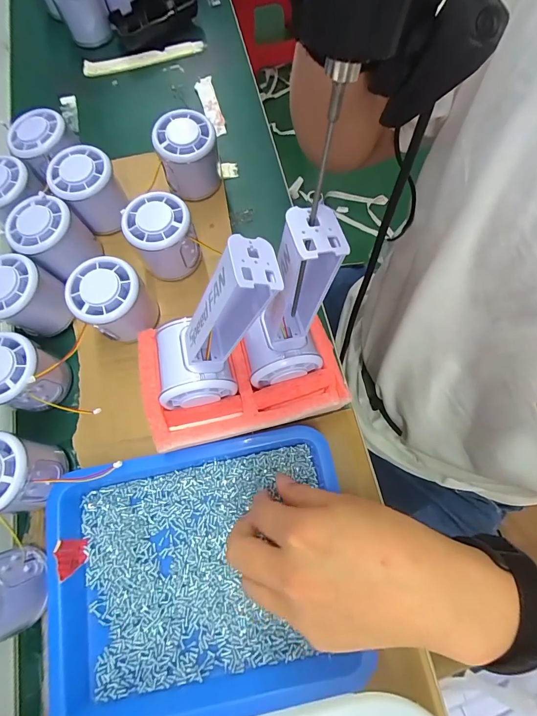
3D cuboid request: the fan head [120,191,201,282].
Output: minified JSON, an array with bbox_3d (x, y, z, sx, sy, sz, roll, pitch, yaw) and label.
[{"bbox_3d":[-0.093,-0.106,0.314,0.053,0.059,0.052,0,73,1],"label":"fan head"}]

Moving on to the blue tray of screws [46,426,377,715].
[{"bbox_3d":[-0.052,0.155,0.252,0.219,0.031,0.171,-11,73,-2],"label":"blue tray of screws"}]

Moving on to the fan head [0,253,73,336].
[{"bbox_3d":[-0.210,-0.051,0.303,0.053,0.057,0.055,0,73,1],"label":"fan head"}]

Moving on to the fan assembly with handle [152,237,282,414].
[{"bbox_3d":[-0.042,-0.017,0.223,0.045,0.144,0.064,-17,70,-38],"label":"fan assembly with handle"}]

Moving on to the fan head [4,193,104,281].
[{"bbox_3d":[-0.194,-0.107,0.315,0.049,0.057,0.055,33,76,10],"label":"fan head"}]

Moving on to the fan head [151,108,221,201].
[{"bbox_3d":[-0.075,-0.190,0.336,0.055,0.067,0.051,0,73,1],"label":"fan head"}]

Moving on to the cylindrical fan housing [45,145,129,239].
[{"bbox_3d":[-0.169,-0.158,0.338,0.053,0.067,0.052,0,73,1],"label":"cylindrical fan housing"}]

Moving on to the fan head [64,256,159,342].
[{"bbox_3d":[-0.129,-0.045,0.297,0.054,0.062,0.054,0,73,1],"label":"fan head"}]

